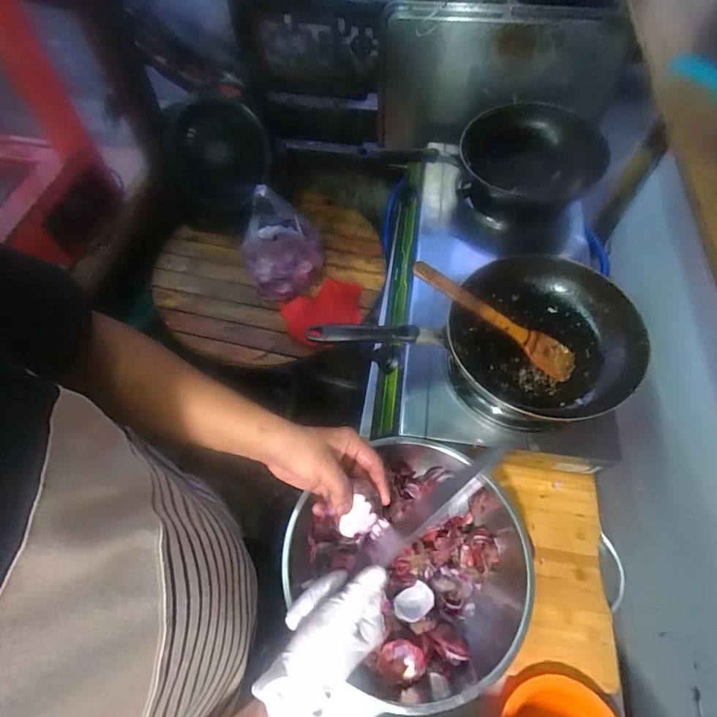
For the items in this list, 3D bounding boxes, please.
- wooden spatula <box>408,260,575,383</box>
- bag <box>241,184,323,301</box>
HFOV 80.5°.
[{"bbox_3d":[0.204,-0.062,0.634,0.278,0.022,0.050,34,66,1],"label":"wooden spatula"},{"bbox_3d":[-0.174,-0.255,0.960,0.174,0.204,0.166,-20,62,-10],"label":"bag"}]

